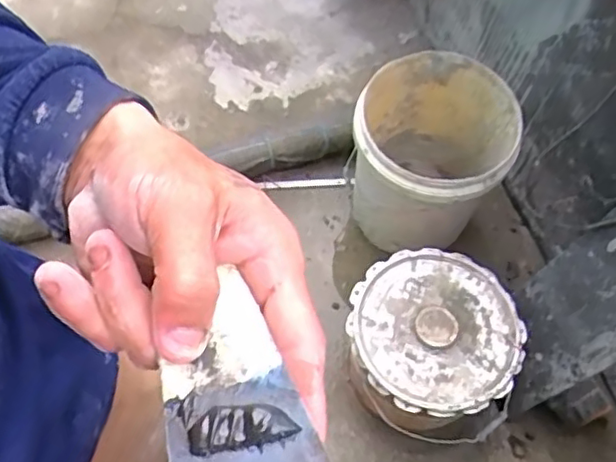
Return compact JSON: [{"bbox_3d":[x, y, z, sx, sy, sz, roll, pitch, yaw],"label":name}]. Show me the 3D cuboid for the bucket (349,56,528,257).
[{"bbox_3d":[0.234,-0.138,1.277,0.286,0.380,0.279,1,62,-2],"label":"bucket"}]

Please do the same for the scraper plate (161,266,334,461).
[{"bbox_3d":[-0.029,0.062,0.217,0.052,0.007,0.087,-22,62,-12],"label":"scraper plate"}]

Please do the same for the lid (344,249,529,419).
[{"bbox_3d":[0.228,0.176,1.136,0.286,0.050,0.293,1,62,-2],"label":"lid"}]

